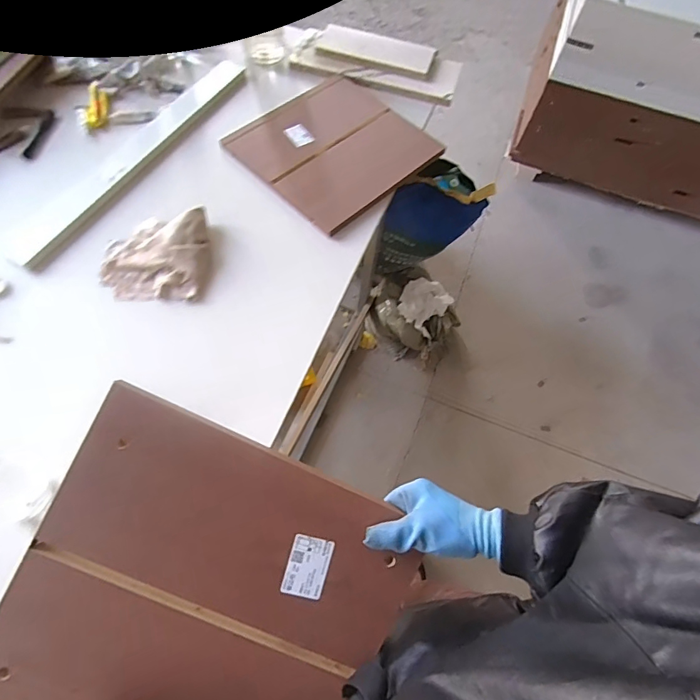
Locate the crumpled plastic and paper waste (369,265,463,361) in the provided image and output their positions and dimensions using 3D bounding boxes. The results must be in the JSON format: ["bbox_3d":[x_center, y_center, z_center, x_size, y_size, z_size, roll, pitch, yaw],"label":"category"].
[{"bbox_3d":[0.228,-0.129,1.554,0.269,0.210,0.276,2,63,-3],"label":"crumpled plastic and paper waste"}]

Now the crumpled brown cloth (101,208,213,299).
[{"bbox_3d":[-0.351,-0.177,0.771,0.188,0.047,0.183,2,63,-3],"label":"crumpled brown cloth"}]

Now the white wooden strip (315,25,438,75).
[{"bbox_3d":[0.063,-0.746,1.061,0.290,0.025,0.090,22,64,7],"label":"white wooden strip"}]

